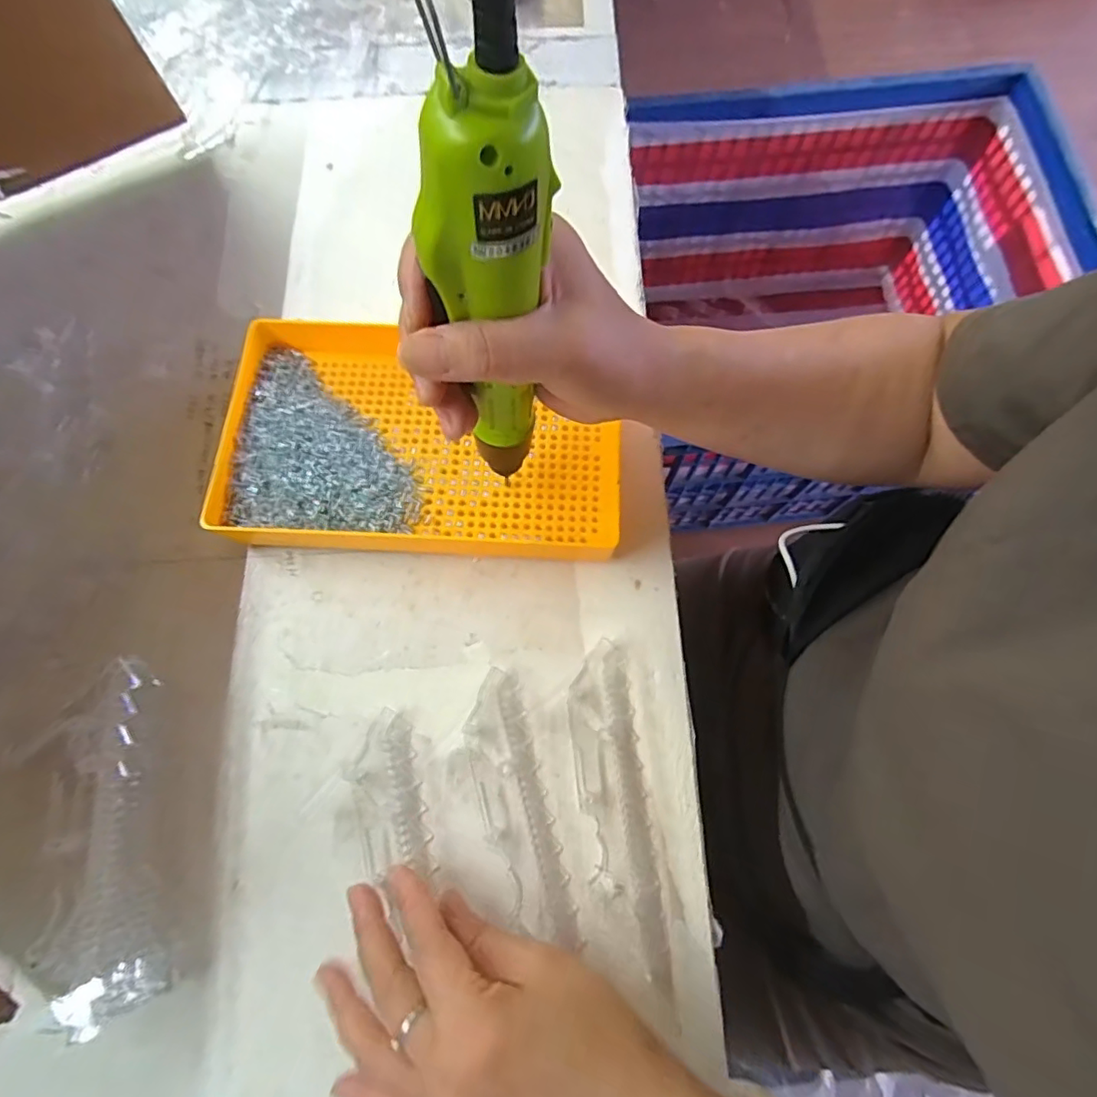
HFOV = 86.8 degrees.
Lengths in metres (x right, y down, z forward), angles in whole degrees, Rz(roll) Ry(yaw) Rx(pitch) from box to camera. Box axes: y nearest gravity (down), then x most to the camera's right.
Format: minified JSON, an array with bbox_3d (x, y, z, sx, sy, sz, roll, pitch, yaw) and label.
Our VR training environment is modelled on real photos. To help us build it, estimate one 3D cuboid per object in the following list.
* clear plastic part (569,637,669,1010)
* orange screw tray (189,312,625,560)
[{"bbox_3d":[0.037,0.142,0.322,0.037,0.006,0.173,-7,73,-3],"label":"clear plastic part"},{"bbox_3d":[-0.078,-0.067,0.374,0.244,0.034,0.143,4,73,0],"label":"orange screw tray"}]

